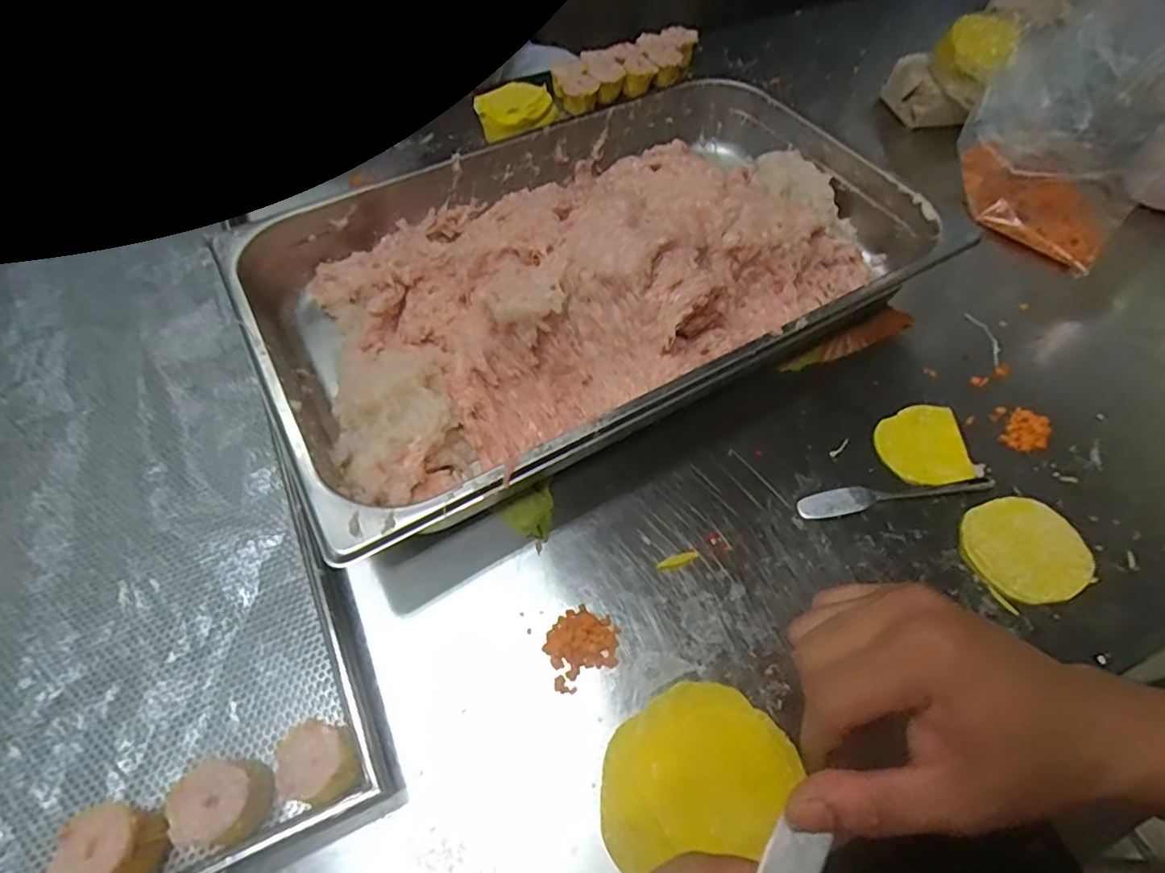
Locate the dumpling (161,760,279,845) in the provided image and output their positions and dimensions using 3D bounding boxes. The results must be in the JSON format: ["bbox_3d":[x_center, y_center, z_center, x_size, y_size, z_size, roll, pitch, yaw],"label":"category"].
[{"bbox_3d":[-0.184,0.189,0.310,0.044,0.032,0.036,0,59,0],"label":"dumpling"}]

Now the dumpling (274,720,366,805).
[{"bbox_3d":[-0.138,0.176,0.323,0.045,0.026,0.035,9,59,6],"label":"dumpling"}]

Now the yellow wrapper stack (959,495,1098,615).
[{"bbox_3d":[0.290,0.074,0.393,0.078,0.005,0.069,-19,61,-11],"label":"yellow wrapper stack"}]

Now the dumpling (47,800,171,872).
[{"bbox_3d":[-0.232,0.206,0.299,0.042,0.034,0.037,9,59,6],"label":"dumpling"}]

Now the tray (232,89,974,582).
[{"bbox_3d":[0.009,-0.145,0.478,0.511,0.093,0.316,-27,62,-15],"label":"tray"}]

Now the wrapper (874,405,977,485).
[{"bbox_3d":[0.247,0.005,0.436,0.059,0.007,0.061,-4,59,-2],"label":"wrapper"}]

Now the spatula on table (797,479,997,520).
[{"bbox_3d":[0.220,0.038,0.416,0.140,0.010,0.018,-8,59,-4],"label":"spatula on table"}]

